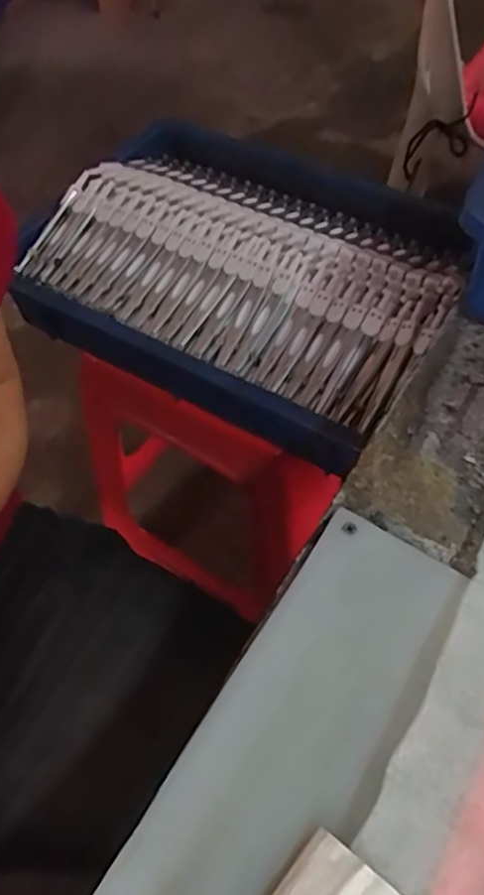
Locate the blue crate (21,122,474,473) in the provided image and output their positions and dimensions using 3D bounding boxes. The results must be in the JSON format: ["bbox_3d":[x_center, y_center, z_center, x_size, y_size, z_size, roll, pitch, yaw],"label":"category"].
[{"bbox_3d":[-0.004,-0.152,0.589,0.362,0.074,0.255,27,60,19],"label":"blue crate"}]

